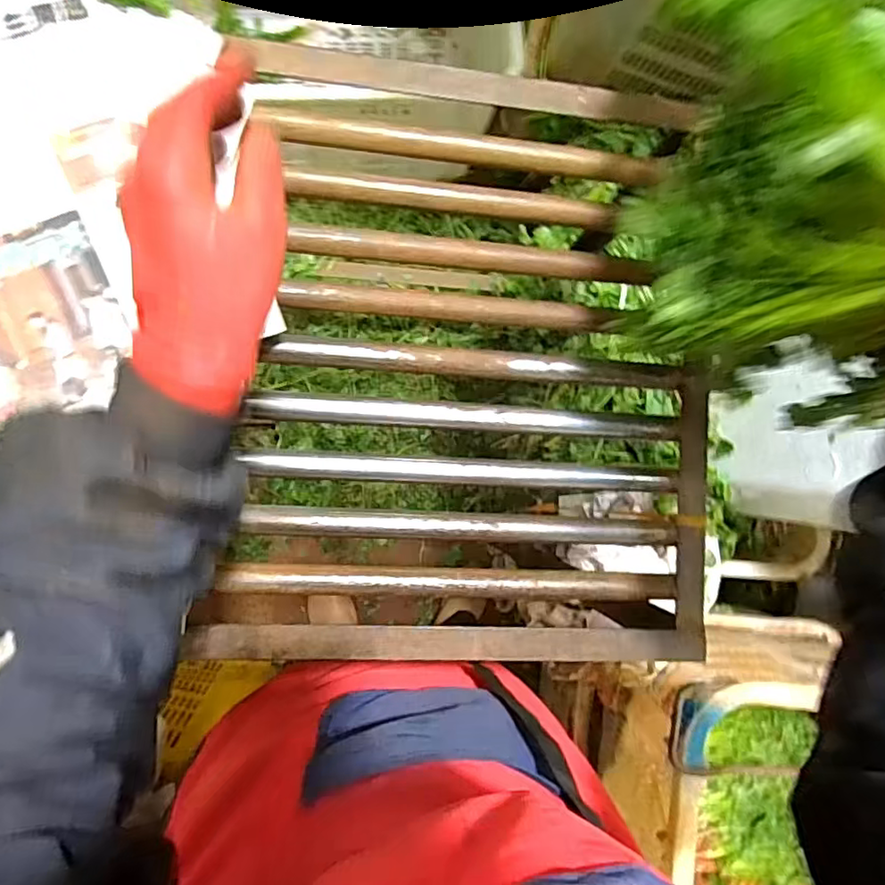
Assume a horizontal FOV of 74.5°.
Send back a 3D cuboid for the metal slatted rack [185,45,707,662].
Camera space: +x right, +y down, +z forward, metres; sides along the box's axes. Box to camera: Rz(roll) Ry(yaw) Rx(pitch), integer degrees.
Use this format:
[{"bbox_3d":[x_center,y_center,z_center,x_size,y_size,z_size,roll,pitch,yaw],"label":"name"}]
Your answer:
[{"bbox_3d":[0.039,-0.065,0.499,0.406,0.036,0.493,4,88,-8],"label":"metal slatted rack"}]

